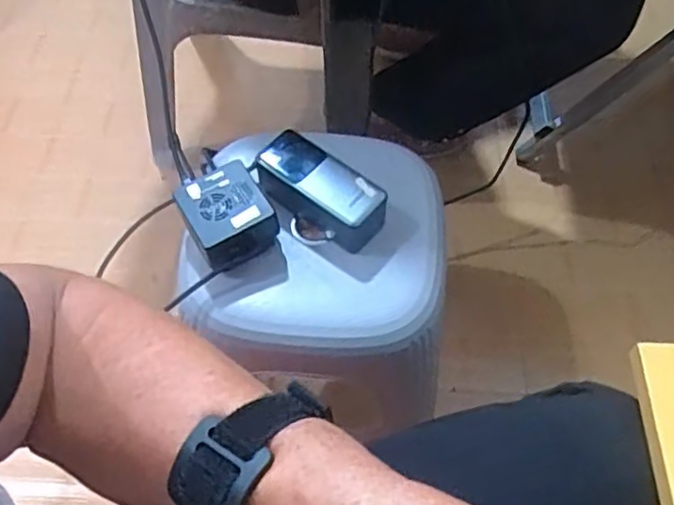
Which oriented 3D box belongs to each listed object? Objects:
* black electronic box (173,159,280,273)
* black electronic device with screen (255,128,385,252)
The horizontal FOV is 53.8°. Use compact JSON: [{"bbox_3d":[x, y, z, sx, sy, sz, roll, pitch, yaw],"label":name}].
[{"bbox_3d":[-0.103,-0.035,0.633,0.076,0.044,0.086,-26,62,-16],"label":"black electronic box"},{"bbox_3d":[-0.016,-0.061,0.668,0.137,0.056,0.054,32,63,18],"label":"black electronic device with screen"}]

